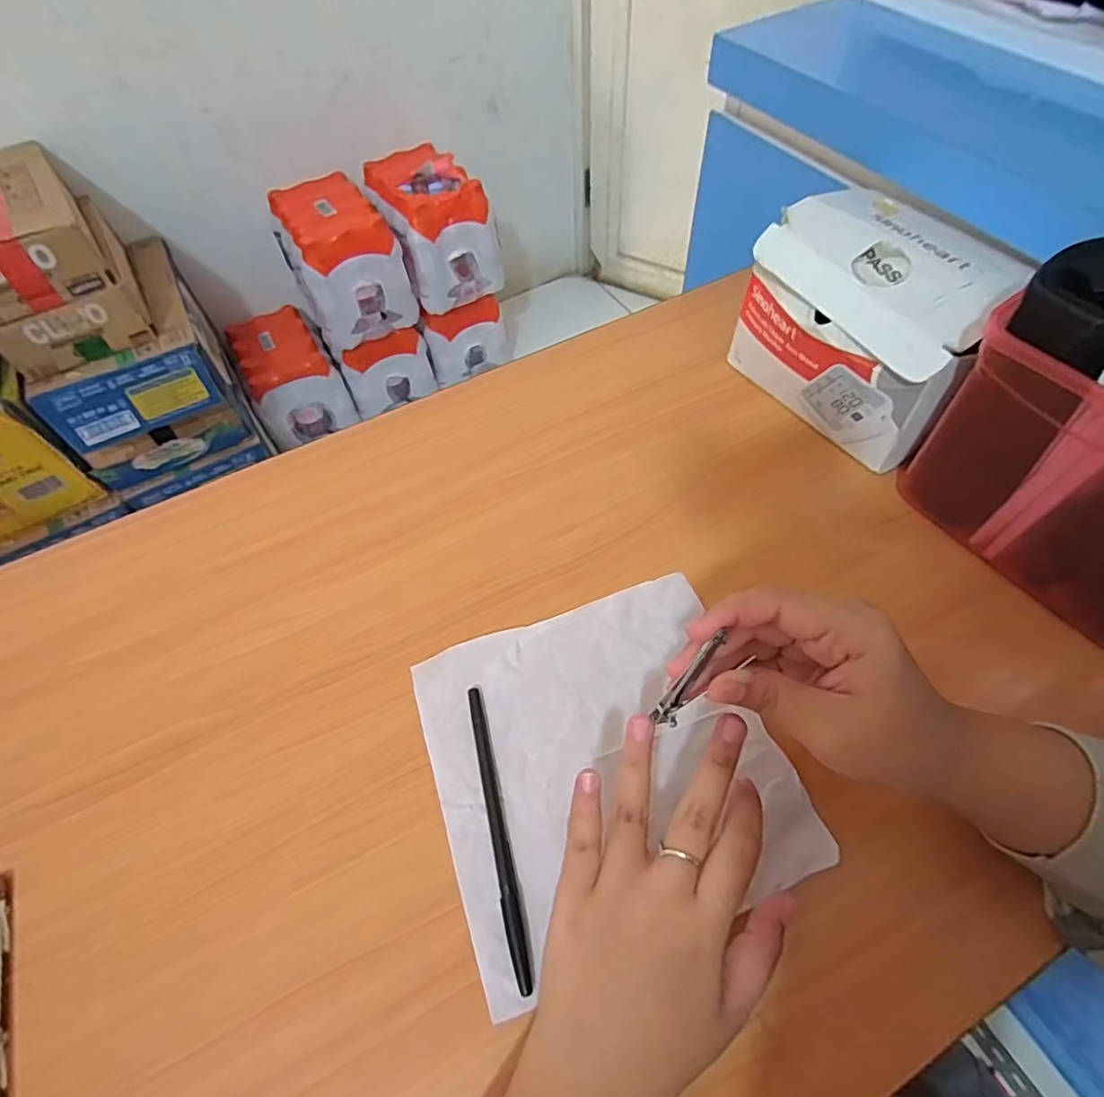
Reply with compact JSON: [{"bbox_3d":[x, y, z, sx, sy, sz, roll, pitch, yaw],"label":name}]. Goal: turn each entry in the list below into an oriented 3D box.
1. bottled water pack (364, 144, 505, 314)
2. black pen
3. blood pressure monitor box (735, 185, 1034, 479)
[{"bbox_3d":[-0.272,-0.749,1.345,0.207,0.235,0.291,-25,60,-12],"label":"bottled water pack"},{"bbox_3d":[-0.029,0.146,0.312,0.010,0.004,0.147,-13,59,-5],"label":"black pen"},{"bbox_3d":[0.226,-0.162,0.422,0.112,0.110,0.157,-38,64,-19],"label":"blood pressure monitor box"}]

